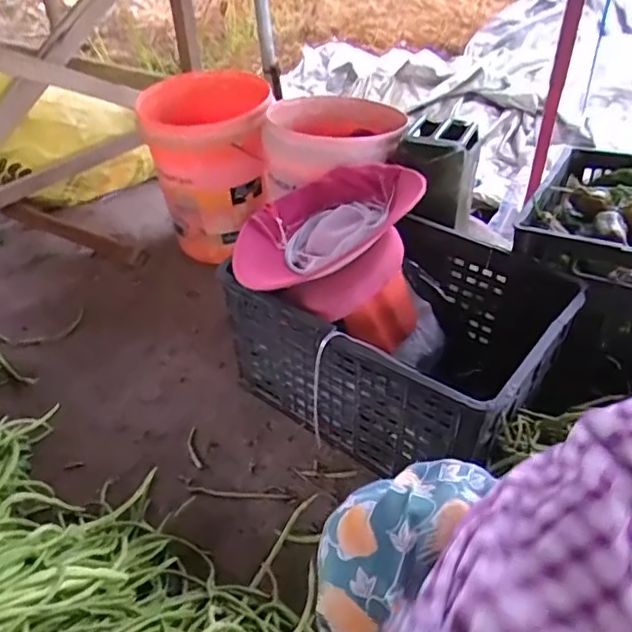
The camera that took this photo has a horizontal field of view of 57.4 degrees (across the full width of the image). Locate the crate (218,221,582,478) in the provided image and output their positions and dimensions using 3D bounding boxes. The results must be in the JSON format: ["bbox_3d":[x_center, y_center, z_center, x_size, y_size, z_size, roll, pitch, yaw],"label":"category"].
[{"bbox_3d":[0.149,0.031,1.006,0.475,0.267,0.394,24,46,29],"label":"crate"}]

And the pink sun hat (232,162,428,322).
[{"bbox_3d":[0.017,-0.144,0.945,0.277,0.125,0.325,8,40,12],"label":"pink sun hat"}]

